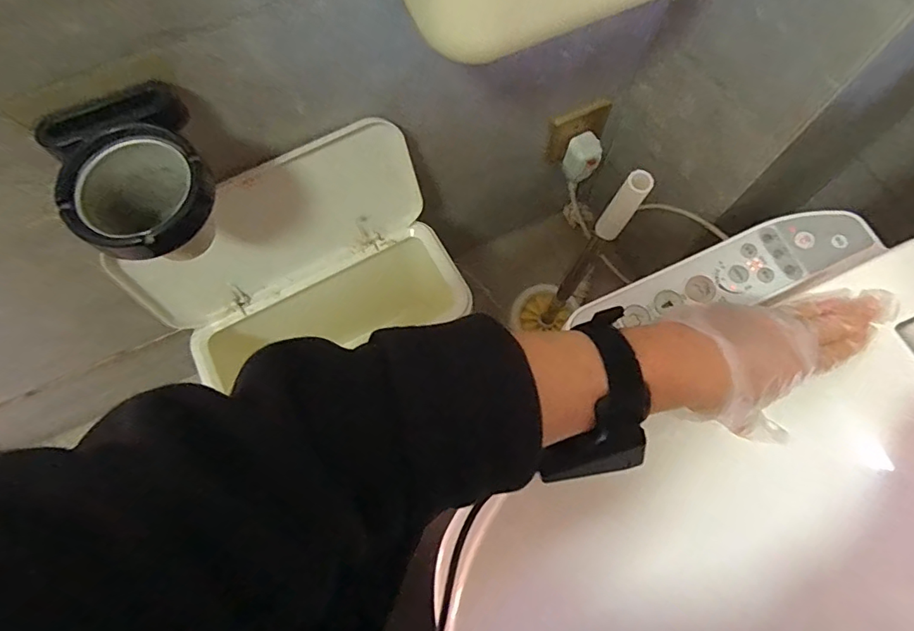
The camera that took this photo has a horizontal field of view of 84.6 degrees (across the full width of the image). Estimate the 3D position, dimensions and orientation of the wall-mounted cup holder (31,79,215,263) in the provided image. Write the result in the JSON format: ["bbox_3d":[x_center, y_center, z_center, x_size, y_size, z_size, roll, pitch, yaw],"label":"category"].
[{"bbox_3d":[-0.231,-0.092,0.372,0.097,0.067,0.128,-22,73,-5],"label":"wall-mounted cup holder"}]

